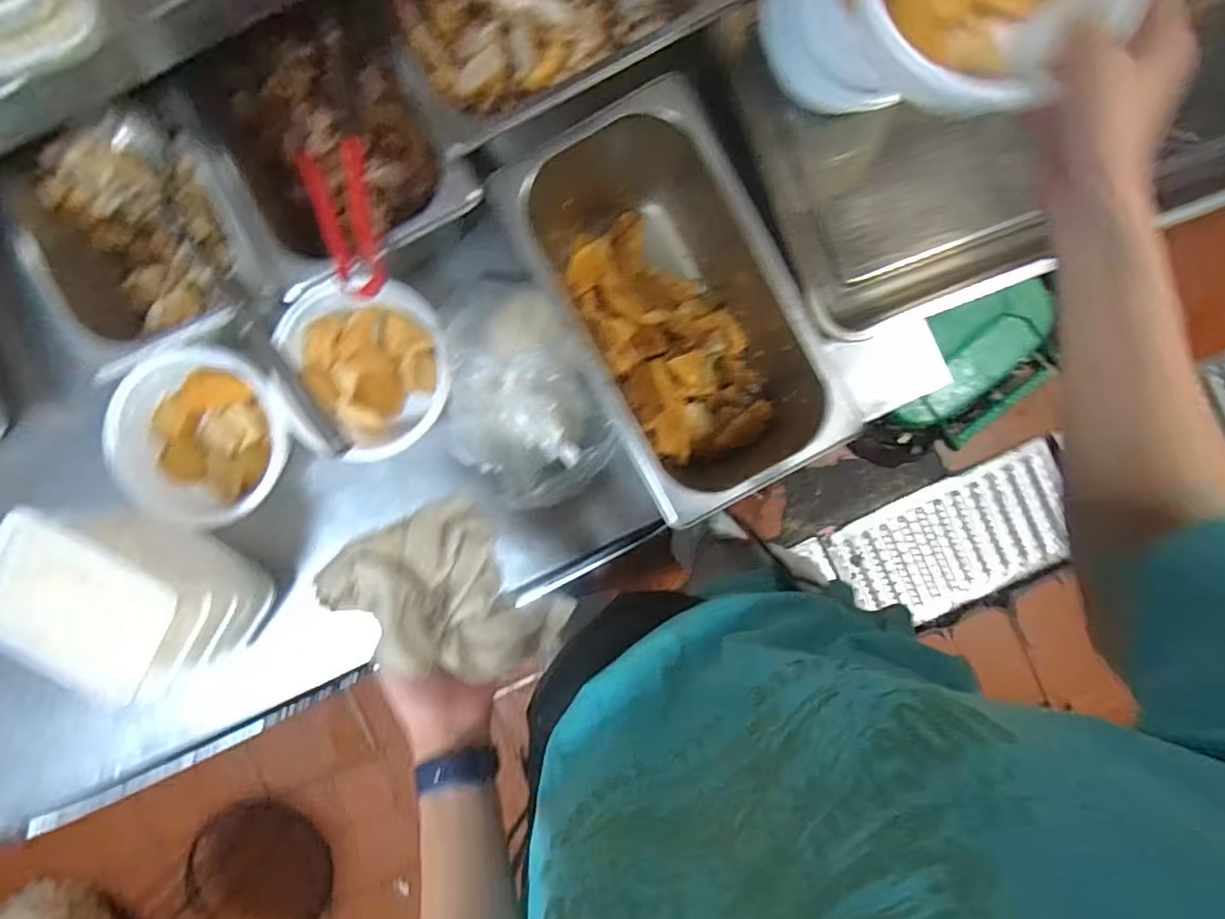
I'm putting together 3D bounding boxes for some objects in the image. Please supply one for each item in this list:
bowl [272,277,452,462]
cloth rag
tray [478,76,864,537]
[{"bbox_3d":[-0.238,-0.094,0.609,0.160,0.066,0.175,0,93,1],"label":"bowl"},{"bbox_3d":[-0.127,0.115,0.486,0.128,0.089,0.174,-44,92,3],"label":"cloth rag"},{"bbox_3d":[0.049,-0.131,0.552,0.174,0.152,0.330,-29,92,2],"label":"tray"}]

